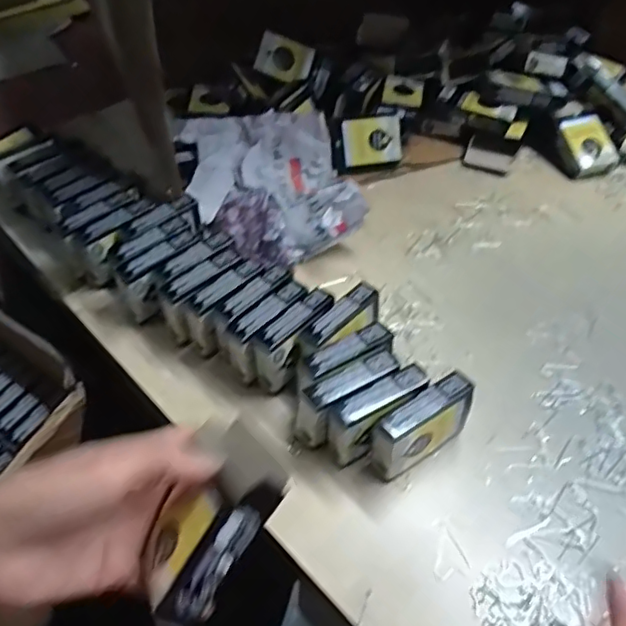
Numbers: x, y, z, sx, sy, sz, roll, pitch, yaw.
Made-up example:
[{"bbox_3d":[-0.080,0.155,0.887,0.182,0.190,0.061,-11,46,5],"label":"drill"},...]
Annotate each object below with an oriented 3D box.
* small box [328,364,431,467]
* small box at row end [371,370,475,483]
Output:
[{"bbox_3d":[0.046,0.076,0.405,0.075,0.058,0.022,-23,52,-20],"label":"small box"},{"bbox_3d":[0.075,0.082,0.400,0.077,0.059,0.023,-25,53,-22],"label":"small box at row end"}]

